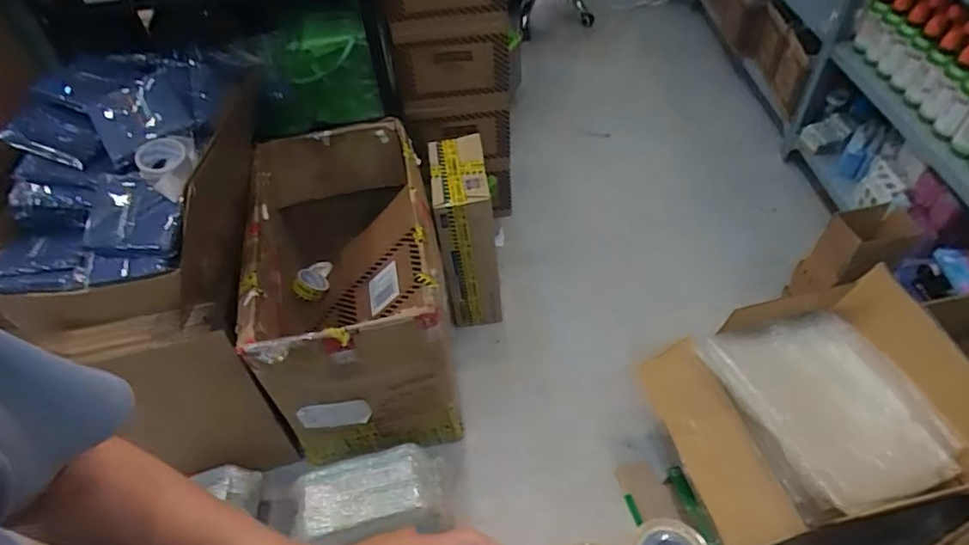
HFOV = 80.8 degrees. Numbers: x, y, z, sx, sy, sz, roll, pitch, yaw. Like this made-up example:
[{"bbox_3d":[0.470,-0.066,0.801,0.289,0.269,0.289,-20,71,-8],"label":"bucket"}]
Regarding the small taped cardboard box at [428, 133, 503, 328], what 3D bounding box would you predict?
[{"bbox_3d":[-0.050,-0.110,1.548,0.134,0.465,0.283,-8,49,-1],"label":"small taped cardboard box"}]

